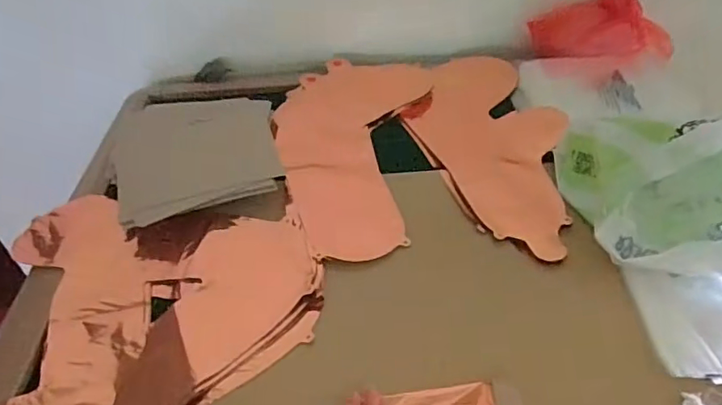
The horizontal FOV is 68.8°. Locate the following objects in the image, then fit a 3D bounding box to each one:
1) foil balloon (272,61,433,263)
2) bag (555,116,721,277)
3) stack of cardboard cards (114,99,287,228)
[{"bbox_3d":[-0.024,-0.091,0.783,0.213,0.017,0.443,5,46,8],"label":"foil balloon"},{"bbox_3d":[0.369,-0.034,0.581,0.255,0.153,0.176,9,46,12],"label":"bag"},{"bbox_3d":[-0.225,-0.071,0.739,0.215,0.030,0.229,-17,47,-13],"label":"stack of cardboard cards"}]

